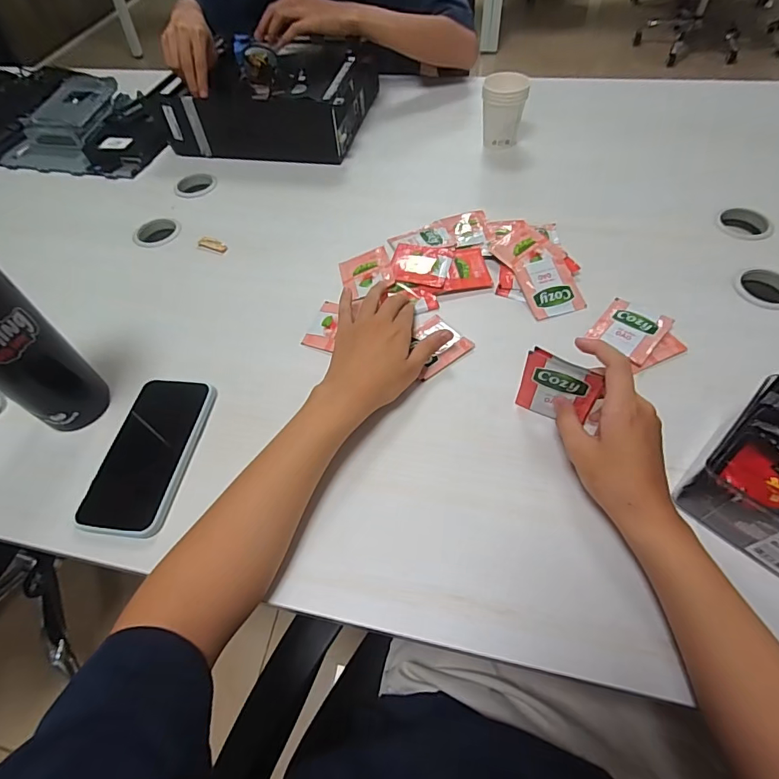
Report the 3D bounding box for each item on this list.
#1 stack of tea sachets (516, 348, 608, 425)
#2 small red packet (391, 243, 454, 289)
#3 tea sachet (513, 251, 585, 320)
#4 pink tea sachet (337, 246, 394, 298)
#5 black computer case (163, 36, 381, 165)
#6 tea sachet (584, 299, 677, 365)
[{"bbox_3d":[0.156,0.000,0.416,0.067,0.068,0.017,24,61,19],"label":"stack of tea sachets"},{"bbox_3d":[0.040,-0.156,0.561,0.073,0.012,0.065,7,57,9],"label":"small red packet"},{"bbox_3d":[0.189,-0.127,0.532,0.063,0.008,0.088,-16,72,-4],"label":"tea sachet"},{"bbox_3d":[-0.029,-0.149,0.568,0.063,0.006,0.072,-20,54,4],"label":"pink tea sachet"},{"bbox_3d":[-0.190,-0.513,0.778,0.295,0.091,0.276,10,57,11],"label":"black computer case"},{"bbox_3d":[0.263,-0.066,0.490,0.065,0.007,0.078,33,64,29],"label":"tea sachet"}]

